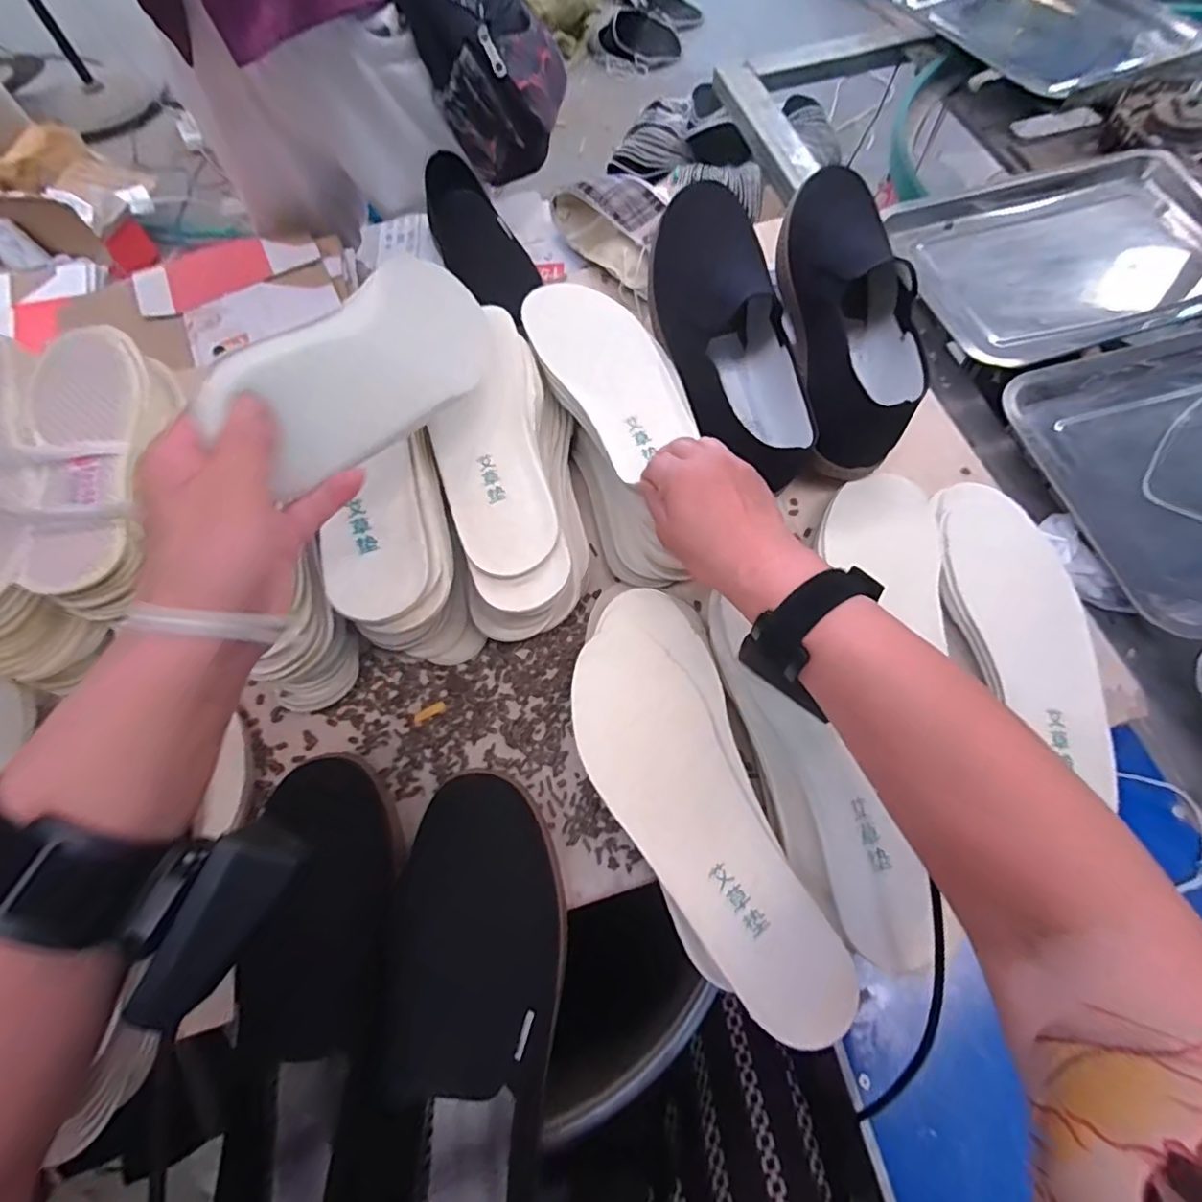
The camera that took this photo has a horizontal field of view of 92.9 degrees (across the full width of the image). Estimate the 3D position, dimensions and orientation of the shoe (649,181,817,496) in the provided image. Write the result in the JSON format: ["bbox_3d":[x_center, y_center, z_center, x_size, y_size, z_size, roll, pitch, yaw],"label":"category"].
[{"bbox_3d":[0.101,-0.221,0.460,0.088,0.084,0.259,-12,83,-2],"label":"shoe"}]

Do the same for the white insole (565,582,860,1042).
[{"bbox_3d":[0.053,0.119,0.360,0.099,0.015,0.270,-20,67,-5],"label":"white insole"}]

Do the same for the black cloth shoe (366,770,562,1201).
[{"bbox_3d":[-0.084,0.258,0.322,0.105,0.067,0.294,6,80,6],"label":"black cloth shoe"}]

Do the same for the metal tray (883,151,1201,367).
[{"bbox_3d":[0.520,-0.377,0.613,0.377,0.022,0.258,-13,66,-2],"label":"metal tray"}]

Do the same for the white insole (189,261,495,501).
[{"bbox_3d":[-0.121,-0.146,0.334,0.016,0.079,0.257,-16,31,27],"label":"white insole"}]

